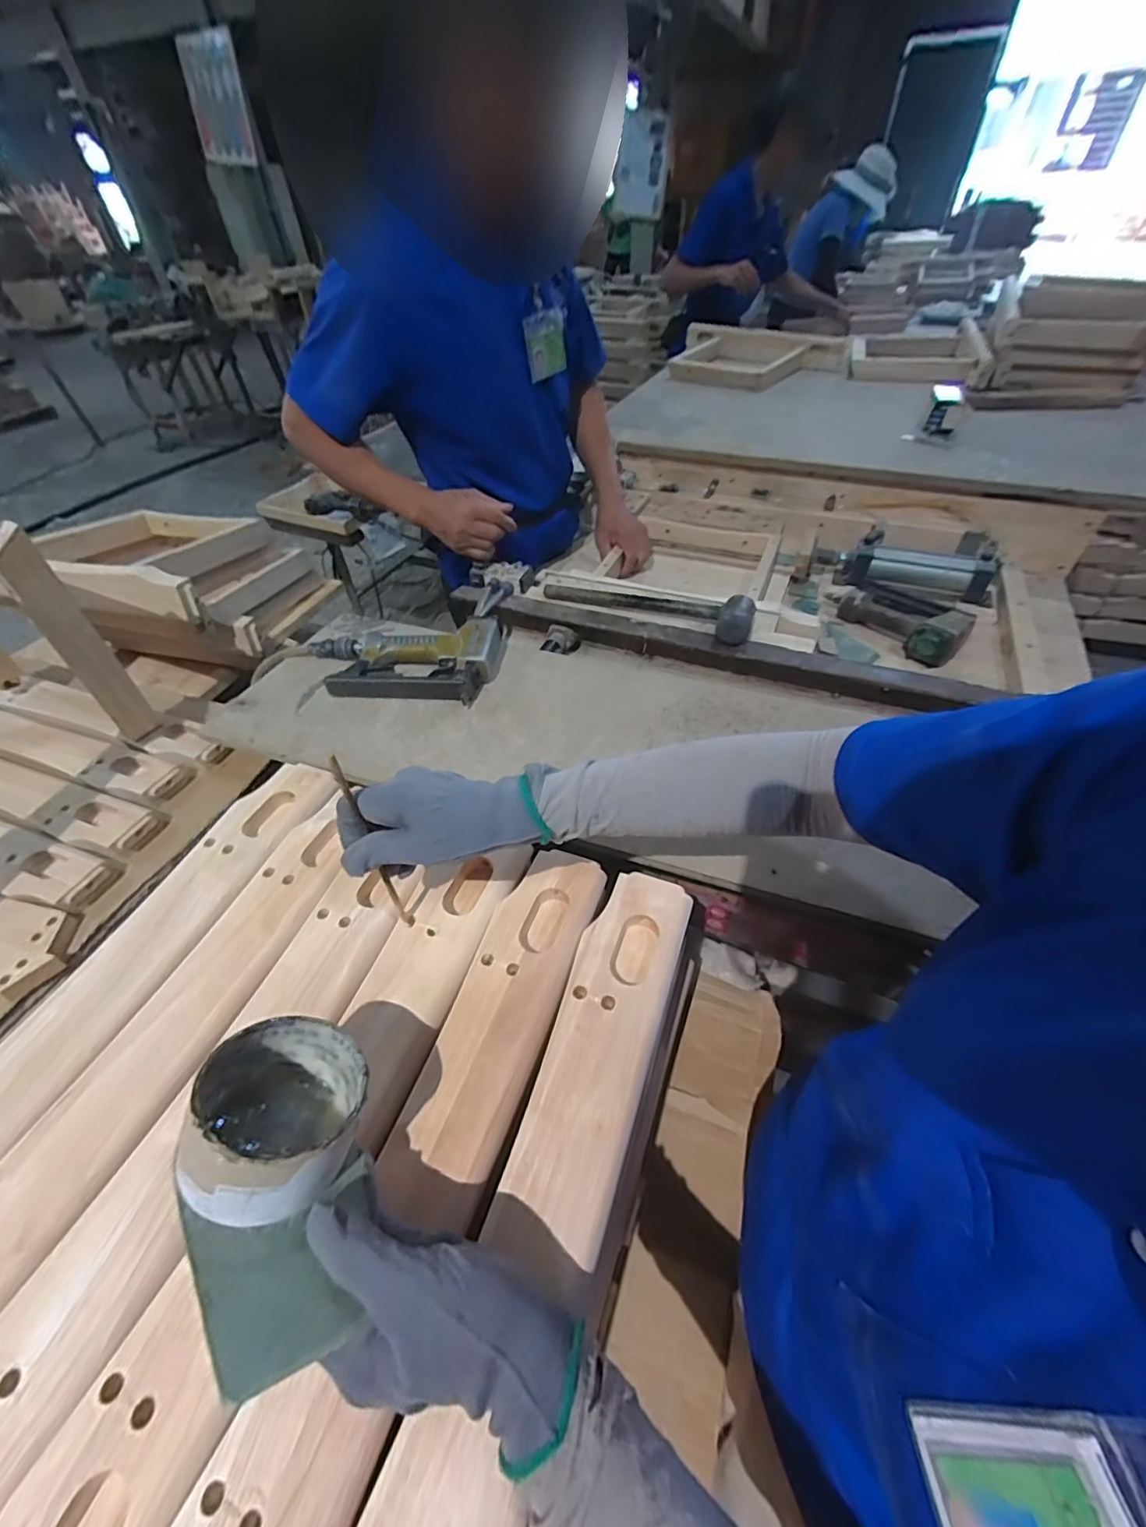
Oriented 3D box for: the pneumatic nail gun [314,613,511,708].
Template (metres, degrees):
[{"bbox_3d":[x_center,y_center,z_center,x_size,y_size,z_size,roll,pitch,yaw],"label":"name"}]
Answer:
[{"bbox_3d":[-0.216,-0.136,0.677,0.248,0.044,0.131,4,46,7],"label":"pneumatic nail gun"}]

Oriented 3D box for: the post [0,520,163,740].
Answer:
[{"bbox_3d":[-0.609,-0.140,0.679,0.022,0.289,0.048,24,52,23],"label":"post"}]

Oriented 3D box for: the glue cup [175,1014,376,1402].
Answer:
[{"bbox_3d":[-0.147,0.202,0.267,0.082,0.076,0.143,-17,47,-13],"label":"glue cup"}]

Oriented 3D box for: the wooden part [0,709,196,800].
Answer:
[{"bbox_3d":[-0.779,-0.027,0.790,0.504,0.026,0.071,13,47,16],"label":"wooden part"}]

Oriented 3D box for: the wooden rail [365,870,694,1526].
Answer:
[{"bbox_3d":[-0.018,0.272,0.310,0.073,0.029,0.480,14,48,17],"label":"wooden rail"}]

